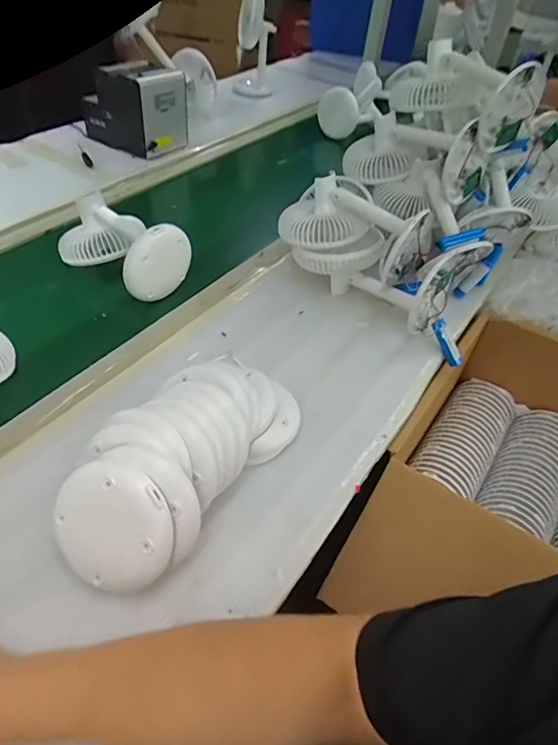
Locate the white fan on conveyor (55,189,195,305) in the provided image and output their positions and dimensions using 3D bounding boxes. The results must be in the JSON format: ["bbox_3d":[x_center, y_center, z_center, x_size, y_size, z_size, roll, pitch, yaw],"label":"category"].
[{"bbox_3d":[-0.233,-0.188,0.711,0.189,0.098,0.106,32,51,22],"label":"white fan on conveyor"}]

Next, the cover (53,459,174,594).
[{"bbox_3d":[-0.137,0.126,0.398,0.100,0.103,0.013,-6,2,14],"label":"cover"}]

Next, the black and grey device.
[{"bbox_3d":[-0.307,-0.575,1.044,0.188,0.149,0.142,29,50,20],"label":"black and grey device"}]

